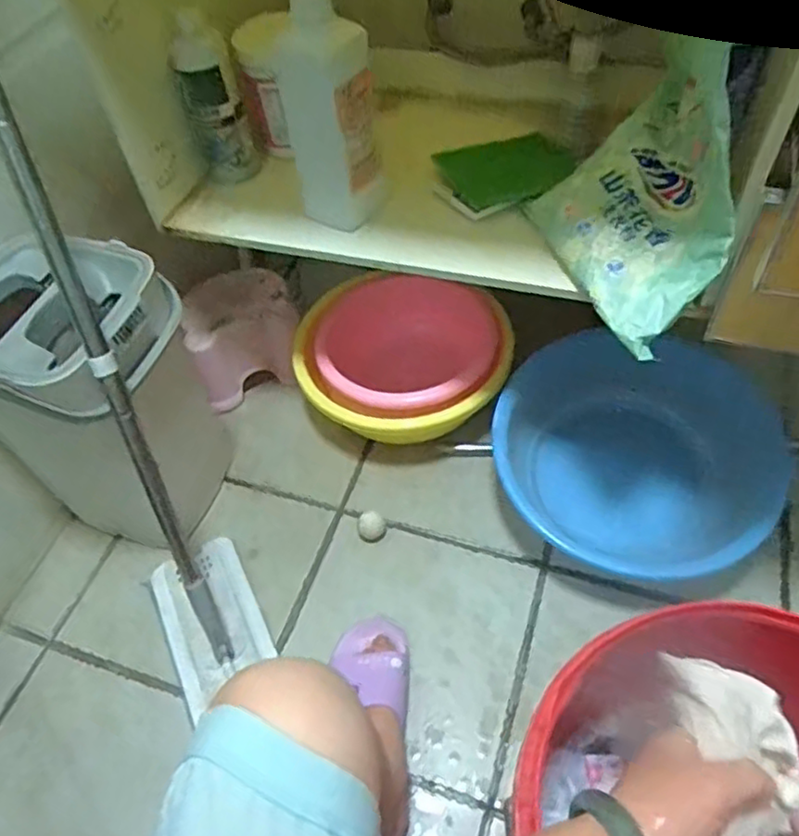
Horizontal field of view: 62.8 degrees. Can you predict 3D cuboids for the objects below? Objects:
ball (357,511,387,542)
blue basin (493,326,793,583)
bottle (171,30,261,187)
[{"bbox_3d":[-0.039,0.155,0.933,0.040,0.033,0.037,-2,54,2],"label":"ball"},{"bbox_3d":[0.330,0.044,0.933,0.365,0.127,0.403,10,55,11],"label":"blue basin"},{"bbox_3d":[-0.222,-0.373,0.786,0.062,0.170,0.058,-29,55,-16],"label":"bottle"}]

